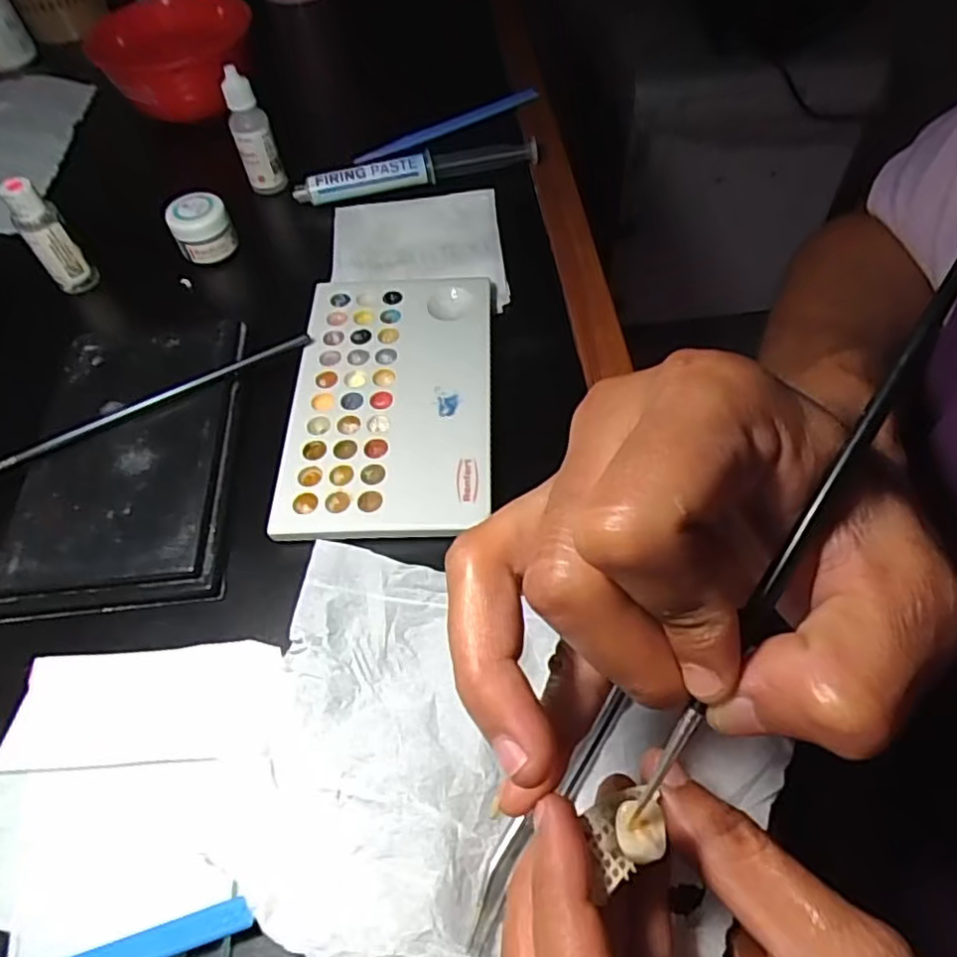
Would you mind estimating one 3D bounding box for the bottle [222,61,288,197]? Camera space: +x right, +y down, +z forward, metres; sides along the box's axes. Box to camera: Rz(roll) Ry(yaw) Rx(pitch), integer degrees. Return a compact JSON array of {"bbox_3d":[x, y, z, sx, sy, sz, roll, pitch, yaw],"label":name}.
[{"bbox_3d":[-0.134,-0.205,0.398,0.020,0.068,0.021,-39,64,-21],"label":"bottle"}]

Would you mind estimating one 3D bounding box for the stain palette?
[{"bbox_3d":[-0.040,-0.040,0.312,0.090,0.005,0.149,0,57,2],"label":"stain palette"}]

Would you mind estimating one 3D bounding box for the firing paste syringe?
[{"bbox_3d":[-0.038,-0.192,0.411,0.151,0.016,0.012,-11,56,-4],"label":"firing paste syringe"}]

